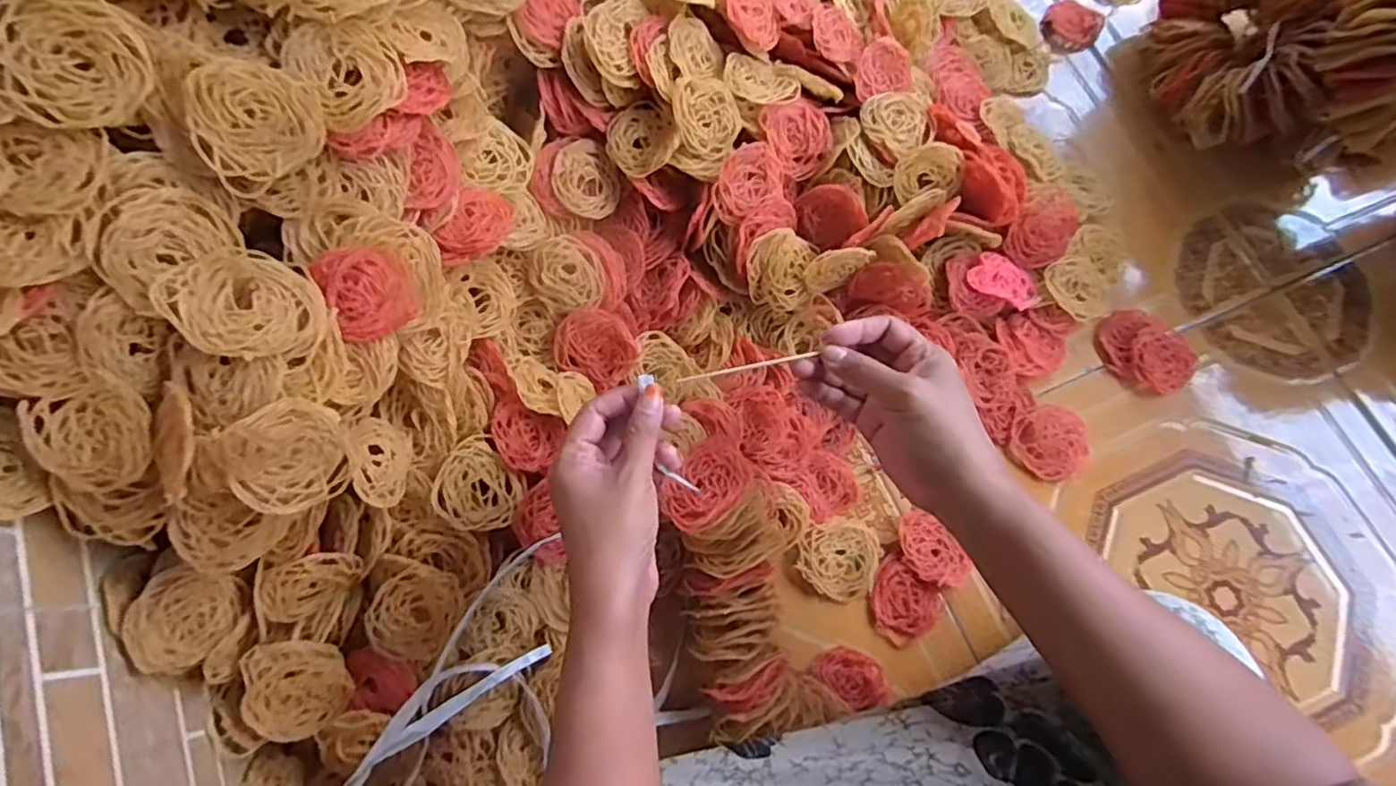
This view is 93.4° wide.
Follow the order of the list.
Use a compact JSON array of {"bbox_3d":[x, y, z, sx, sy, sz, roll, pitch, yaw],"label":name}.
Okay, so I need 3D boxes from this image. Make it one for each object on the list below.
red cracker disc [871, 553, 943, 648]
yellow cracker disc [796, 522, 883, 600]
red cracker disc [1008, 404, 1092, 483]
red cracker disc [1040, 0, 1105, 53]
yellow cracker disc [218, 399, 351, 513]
[{"bbox_3d":[0.158,0.163,0.512,0.052,0.005,0.057,0,73,1],"label":"red cracker disc"},{"bbox_3d":[0.109,0.127,0.513,0.062,0.008,0.059,0,73,1],"label":"yellow cracker disc"},{"bbox_3d":[0.289,0.041,0.540,0.058,0.005,0.060,-1,86,9],"label":"red cracker disc"},{"bbox_3d":[0.378,-0.371,0.666,0.056,0.010,0.069,34,77,10],"label":"red cracker disc"},{"bbox_3d":[-0.221,0.034,0.355,0.054,0.062,0.005,-16,29,-33],"label":"yellow cracker disc"}]

